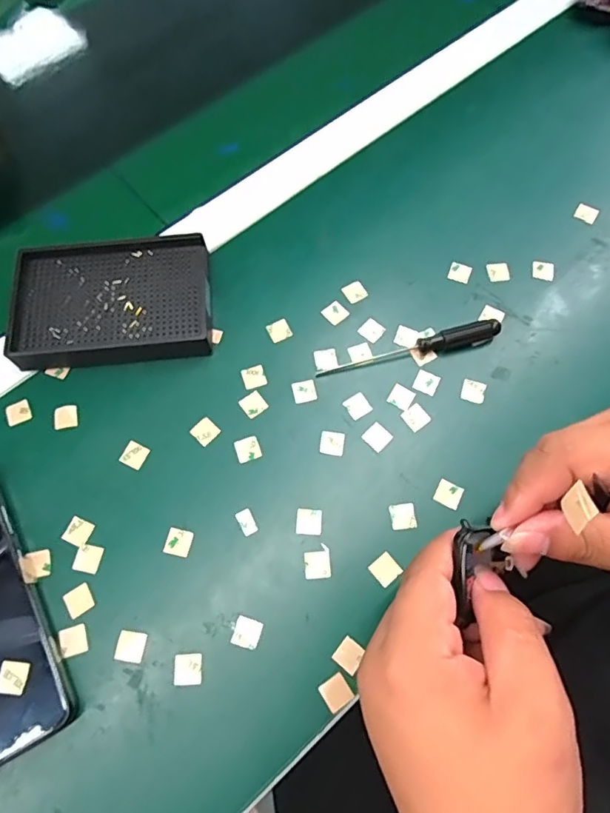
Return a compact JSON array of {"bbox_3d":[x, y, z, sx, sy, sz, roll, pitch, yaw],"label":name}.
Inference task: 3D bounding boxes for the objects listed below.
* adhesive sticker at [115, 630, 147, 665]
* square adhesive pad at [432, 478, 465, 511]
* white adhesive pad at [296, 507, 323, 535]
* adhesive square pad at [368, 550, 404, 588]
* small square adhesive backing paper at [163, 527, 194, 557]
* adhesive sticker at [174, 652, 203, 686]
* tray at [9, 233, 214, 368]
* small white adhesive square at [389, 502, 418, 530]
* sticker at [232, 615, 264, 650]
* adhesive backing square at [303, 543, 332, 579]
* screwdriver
[{"bbox_3d":[-0.102,0.140,0.292,0.016,0.004,0.016,8,65,3],"label":"adhesive sticker"},{"bbox_3d":[0.093,0.056,0.321,0.016,0.004,0.017,24,68,13],"label":"square adhesive pad"},{"bbox_3d":[0.003,0.073,0.316,0.016,0.004,0.016,5,68,2],"label":"white adhesive pad"},{"bbox_3d":[0.049,0.100,0.305,0.016,0.004,0.016,-40,70,-12],"label":"adhesive square pad"},{"bbox_3d":[-0.079,0.085,0.312,0.016,0.004,0.016,12,65,5],"label":"small square adhesive backing paper"},{"bbox_3d":[-0.067,0.151,0.286,0.015,0.004,0.016,-5,68,-1],"label":"adhesive sticker"},{"bbox_3d":[-0.139,-0.077,0.364,0.137,0.023,0.092,-4,68,-1],"label":"tray"},{"bbox_3d":[0.062,0.069,0.315,0.016,0.004,0.016,-8,68,-2],"label":"small white adhesive square"},{"bbox_3d":[-0.034,0.133,0.294,0.016,0.004,0.016,17,66,7],"label":"sticker"},{"bbox_3d":[0.008,0.095,0.306,0.016,0.004,0.020,-7,68,-2],"label":"adhesive backing square"},{"bbox_3d":[0.074,-0.040,0.351,0.132,0.012,0.015,-13,68,-4],"label":"screwdriver"}]

